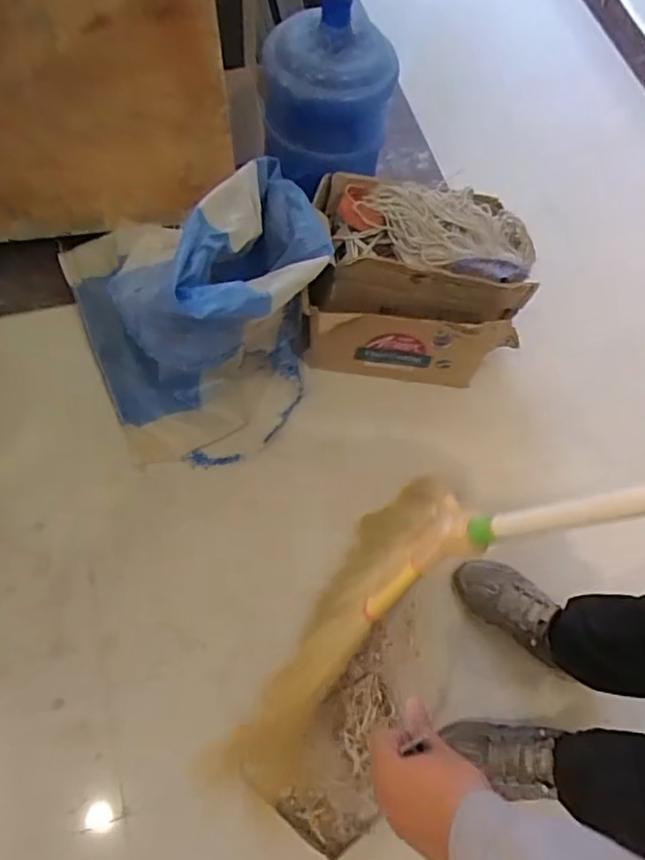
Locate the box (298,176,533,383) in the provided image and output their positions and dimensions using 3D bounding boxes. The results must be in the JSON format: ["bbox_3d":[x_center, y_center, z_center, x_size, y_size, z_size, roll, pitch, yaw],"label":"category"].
[{"bbox_3d":[0.185,-0.304,1.193,0.433,0.254,0.341,3,65,-5],"label":"box"}]

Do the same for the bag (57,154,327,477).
[{"bbox_3d":[-0.222,-0.254,1.094,0.447,0.403,0.519,-22,70,-15],"label":"bag"}]

